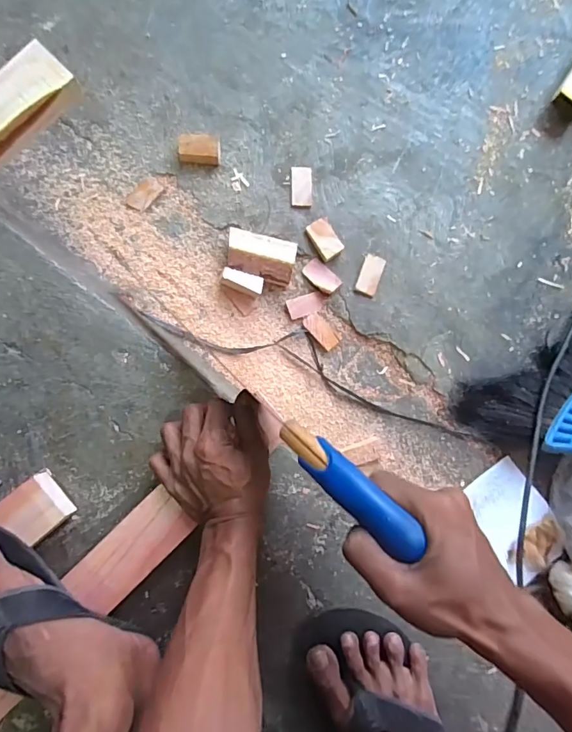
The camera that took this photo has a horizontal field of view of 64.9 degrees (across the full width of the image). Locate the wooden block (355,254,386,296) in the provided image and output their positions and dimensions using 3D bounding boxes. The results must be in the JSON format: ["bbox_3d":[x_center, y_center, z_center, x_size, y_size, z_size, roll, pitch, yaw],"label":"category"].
[{"bbox_3d":[0.121,-0.130,0.643,0.029,0.004,0.055,21,86,-1],"label":"wooden block"}]

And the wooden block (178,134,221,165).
[{"bbox_3d":[-0.121,-0.304,0.631,0.056,0.026,0.030,0,87,-2],"label":"wooden block"}]

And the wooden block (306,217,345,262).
[{"bbox_3d":[0.056,-0.181,0.643,0.037,0.018,0.058,-29,88,-3],"label":"wooden block"}]

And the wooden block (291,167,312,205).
[{"bbox_3d":[0.023,-0.260,0.651,0.029,0.008,0.058,-1,87,-2],"label":"wooden block"}]

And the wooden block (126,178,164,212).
[{"bbox_3d":[-0.200,-0.243,0.635,0.029,0.006,0.051,44,86,1],"label":"wooden block"}]

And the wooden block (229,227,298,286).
[{"bbox_3d":[-0.035,-0.151,0.629,0.096,0.038,0.059,12,87,-3],"label":"wooden block"}]

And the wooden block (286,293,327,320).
[{"bbox_3d":[0.029,-0.087,0.641,0.053,0.005,0.030,-19,88,-3],"label":"wooden block"}]

